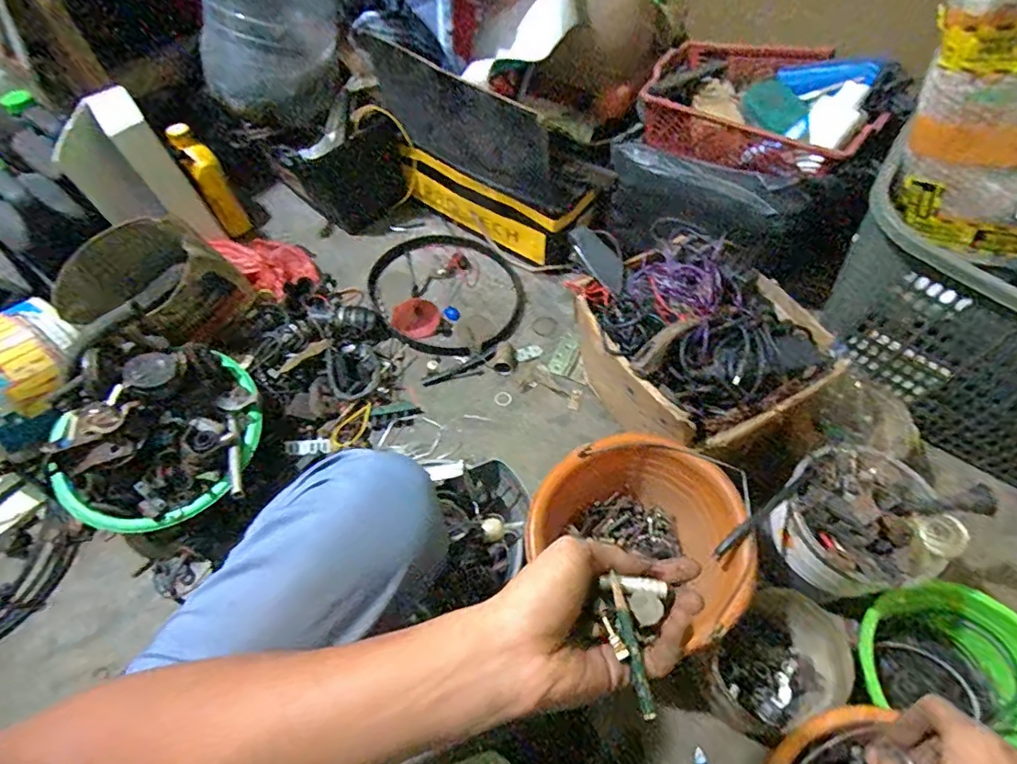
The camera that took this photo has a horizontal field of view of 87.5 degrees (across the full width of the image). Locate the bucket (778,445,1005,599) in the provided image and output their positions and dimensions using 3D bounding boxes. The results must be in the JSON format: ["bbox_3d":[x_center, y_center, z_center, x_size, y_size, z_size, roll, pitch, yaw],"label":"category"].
[{"bbox_3d":[0.427,0.175,0.650,0.165,0.128,0.152,-1,56,1],"label":"bucket"}]

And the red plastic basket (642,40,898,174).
[{"bbox_3d":[0.419,-0.467,0.891,0.348,0.087,0.286,22,60,16],"label":"red plastic basket"}]

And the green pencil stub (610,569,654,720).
[{"bbox_3d":[0.072,0.156,0.315,0.009,0.009,0.076,-10,67,-5],"label":"green pencil stub"}]

